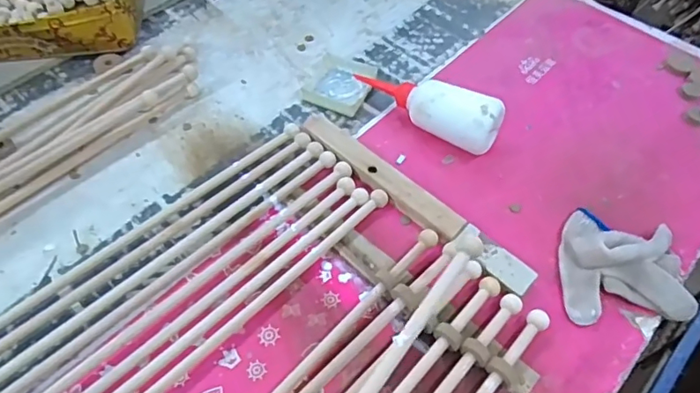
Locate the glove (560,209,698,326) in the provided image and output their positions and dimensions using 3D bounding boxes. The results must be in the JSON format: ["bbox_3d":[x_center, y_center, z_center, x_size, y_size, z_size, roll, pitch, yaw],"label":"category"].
[{"bbox_3d":[0.256,0.058,0.498,0.113,0.038,0.117,-1,55,-3],"label":"glove"}]

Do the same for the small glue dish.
[{"bbox_3d":[-0.013,-0.142,0.649,0.076,0.011,0.088,21,57,12],"label":"small glue dish"}]

